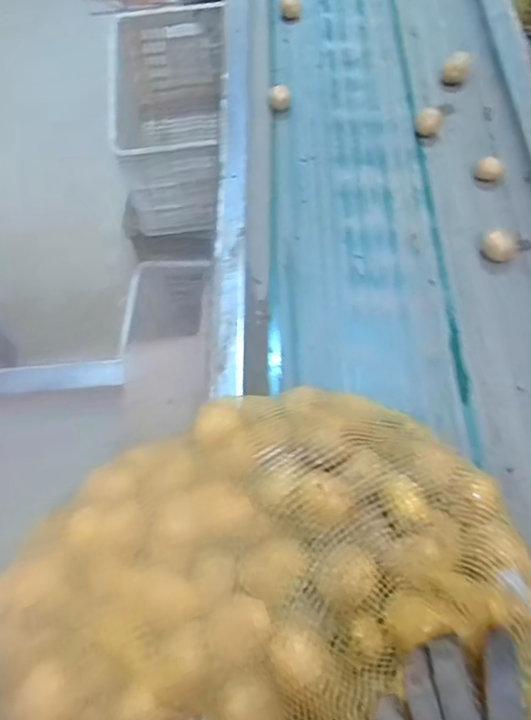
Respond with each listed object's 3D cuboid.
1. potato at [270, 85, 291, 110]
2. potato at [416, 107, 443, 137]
[{"bbox_3d":[0.025,-0.425,0.918,0.033,0.031,0.039,-1,64,1],"label":"potato"},{"bbox_3d":[0.253,-0.370,0.873,0.036,0.041,0.036,8,64,5],"label":"potato"}]

